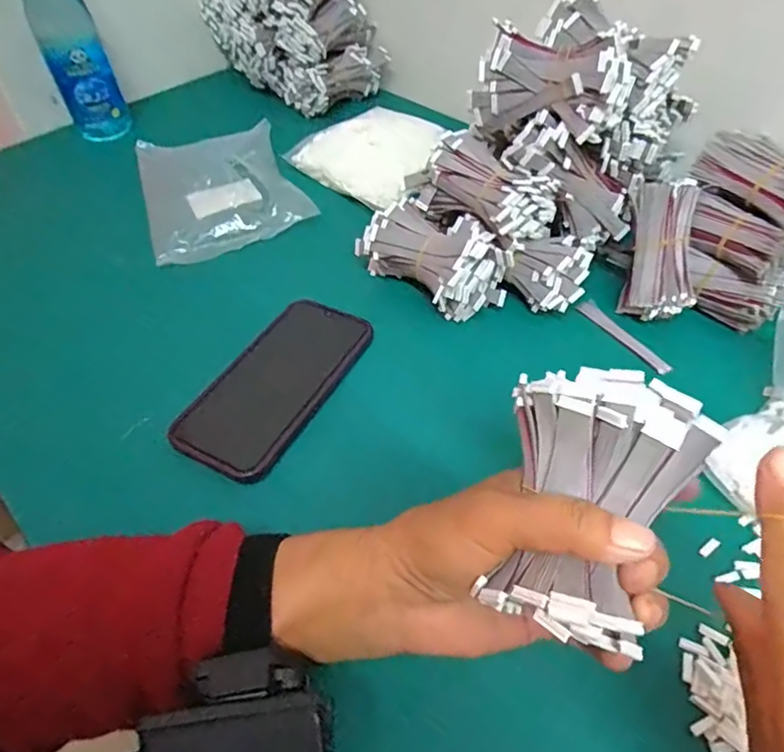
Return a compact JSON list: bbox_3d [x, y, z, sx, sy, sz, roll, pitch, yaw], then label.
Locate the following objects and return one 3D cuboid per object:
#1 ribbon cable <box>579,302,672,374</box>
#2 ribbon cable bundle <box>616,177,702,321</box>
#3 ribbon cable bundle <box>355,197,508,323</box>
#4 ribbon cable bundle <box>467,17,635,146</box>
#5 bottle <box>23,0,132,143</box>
[{"bbox_3d":[0.181,-0.031,0.435,0.015,0.007,0.085,-28,54,-20],"label":"ribbon cable"},{"bbox_3d":[0.205,-0.095,0.426,0.042,0.099,0.035,6,9,7],"label":"ribbon cable bundle"},{"bbox_3d":[0.032,-0.096,0.450,0.067,0.062,0.115,-32,55,-23],"label":"ribbon cable bundle"},{"bbox_3d":[0.112,-0.207,0.401,0.102,0.058,0.044,26,55,22],"label":"ribbon cable bundle"},{"bbox_3d":[-0.349,-0.364,0.605,0.064,0.225,0.075,-25,53,-18],"label":"bottle"}]

